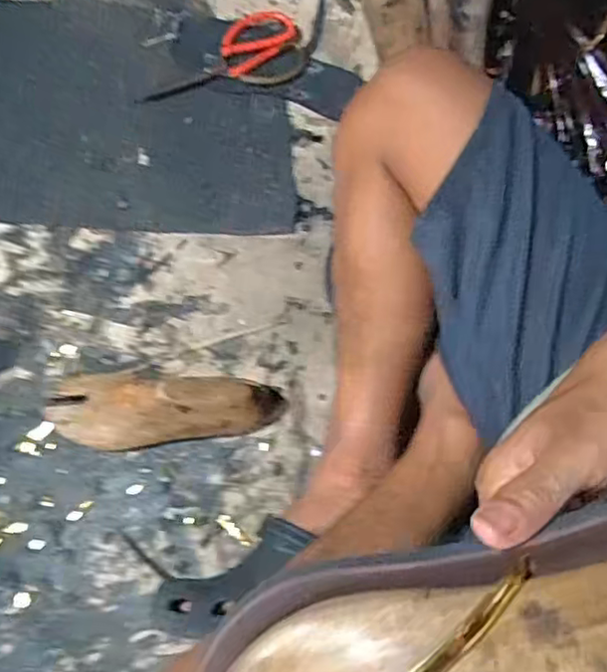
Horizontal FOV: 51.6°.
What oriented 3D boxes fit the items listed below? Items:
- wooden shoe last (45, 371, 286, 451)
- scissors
[{"bbox_3d":[-0.144,0.064,0.630,0.233,0.085,0.079,-7,74,-3],"label":"wooden shoe last"},{"bbox_3d":[-0.096,-0.344,0.761,0.208,0.015,0.110,-13,74,-5],"label":"scissors"}]

